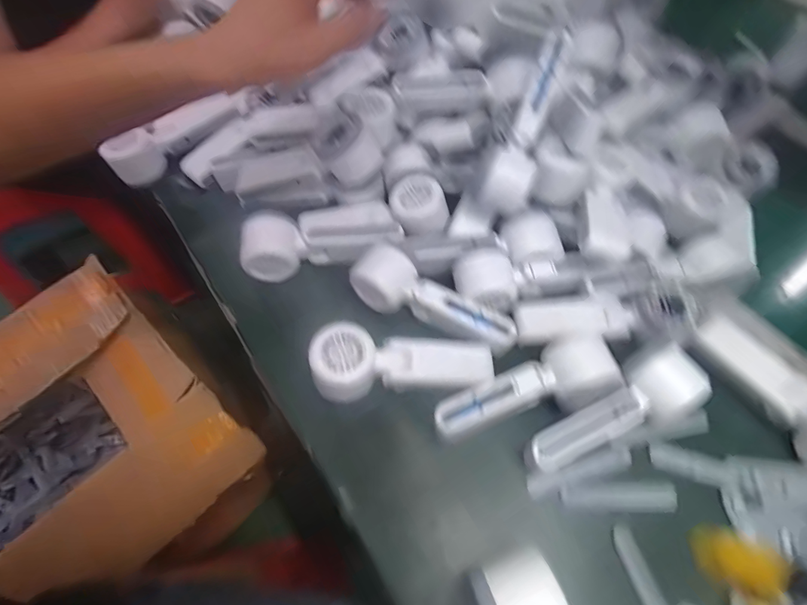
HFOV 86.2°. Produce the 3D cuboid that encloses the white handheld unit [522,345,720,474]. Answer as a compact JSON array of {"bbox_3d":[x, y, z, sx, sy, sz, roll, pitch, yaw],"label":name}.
[{"bbox_3d":[0.176,0.094,0.373,0.163,0.051,0.059,-22,62,-13],"label":"white handheld unit"}]

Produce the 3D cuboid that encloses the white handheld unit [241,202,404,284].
[{"bbox_3d":[-0.090,-0.077,0.476,0.174,0.058,0.067,-17,61,-11],"label":"white handheld unit"}]

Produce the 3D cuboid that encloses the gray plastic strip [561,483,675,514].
[{"bbox_3d":[0.179,0.162,0.356,0.089,0.009,0.020,-1,60,-2],"label":"gray plastic strip"}]

